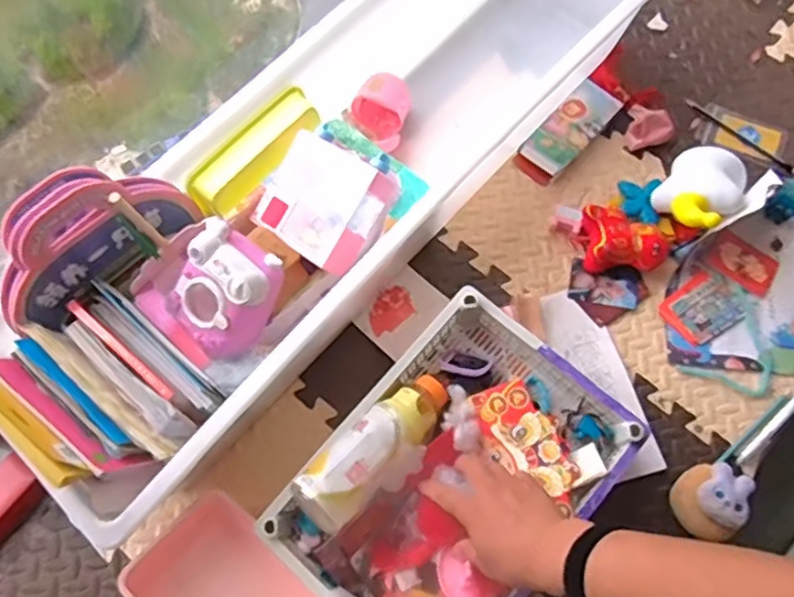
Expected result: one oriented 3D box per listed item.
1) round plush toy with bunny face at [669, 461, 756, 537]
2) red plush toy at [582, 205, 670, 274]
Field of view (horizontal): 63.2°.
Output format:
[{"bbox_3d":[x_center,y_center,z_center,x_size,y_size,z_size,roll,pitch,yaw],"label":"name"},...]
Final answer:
[{"bbox_3d":[0.360,0.228,0.738,0.081,0.056,0.073,-26,70,-10],"label":"round plush toy with bunny face"},{"bbox_3d":[0.298,-0.076,0.854,0.104,0.053,0.079,5,68,3],"label":"red plush toy"}]

